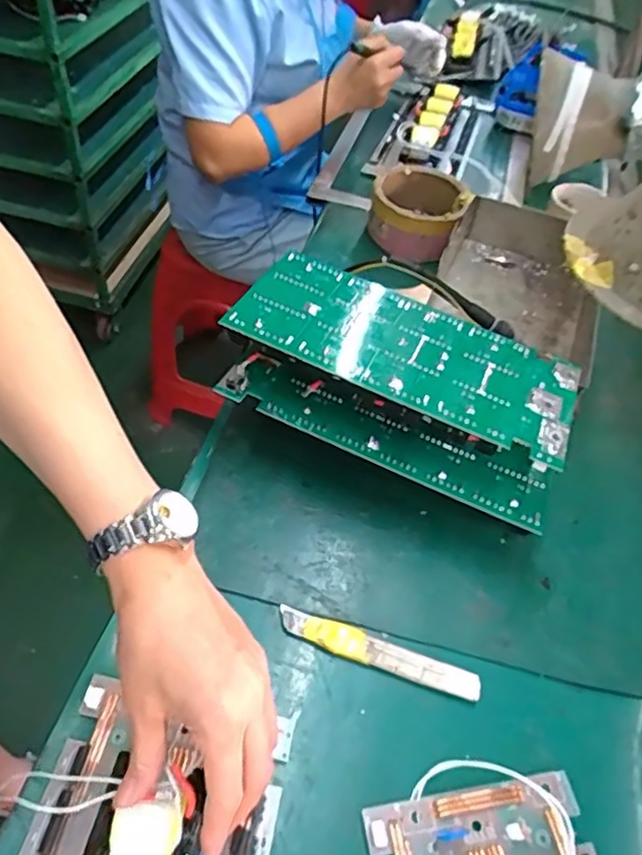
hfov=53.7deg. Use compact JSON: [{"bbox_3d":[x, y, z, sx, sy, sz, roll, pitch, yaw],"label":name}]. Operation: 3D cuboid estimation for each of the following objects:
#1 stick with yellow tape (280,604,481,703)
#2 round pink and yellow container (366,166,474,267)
[{"bbox_3d":[0.041,0.165,0.463,0.149,0.009,0.022,17,50,8],"label":"stick with yellow tape"},{"bbox_3d":[0.121,-0.270,0.816,0.119,0.079,0.119,3,49,-4],"label":"round pink and yellow container"}]

